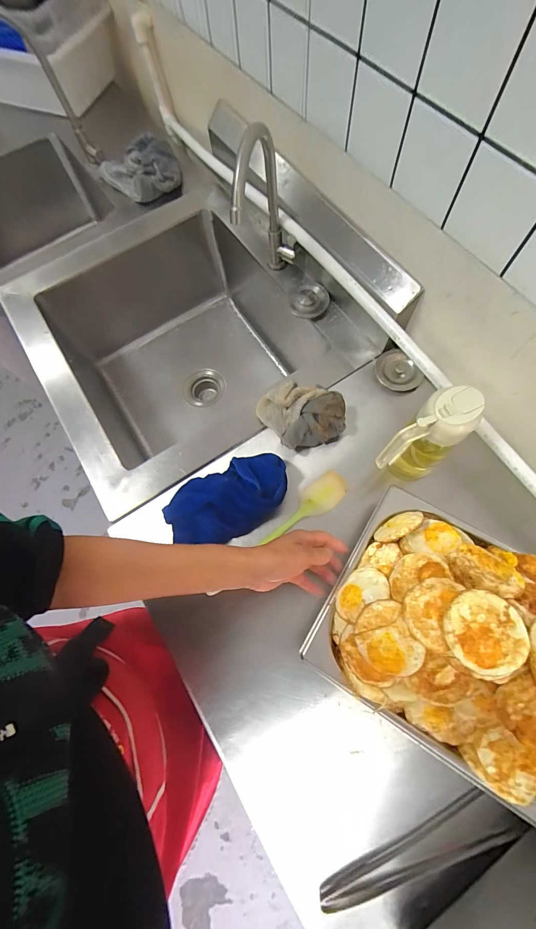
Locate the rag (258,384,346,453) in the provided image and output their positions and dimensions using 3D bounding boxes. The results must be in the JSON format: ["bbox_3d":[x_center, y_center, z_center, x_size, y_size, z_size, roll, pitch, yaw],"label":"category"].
[{"bbox_3d":[0.055,-0.079,0.555,0.131,0.057,0.096,-11,71,-1],"label":"rag"}]

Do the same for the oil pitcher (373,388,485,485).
[{"bbox_3d":[0.212,-0.026,0.467,0.096,0.184,0.070,-36,73,-10],"label":"oil pitcher"}]

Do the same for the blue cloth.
[{"bbox_3d":[-0.059,0.055,0.510,0.188,0.061,0.104,-28,72,-7],"label":"blue cloth"}]

